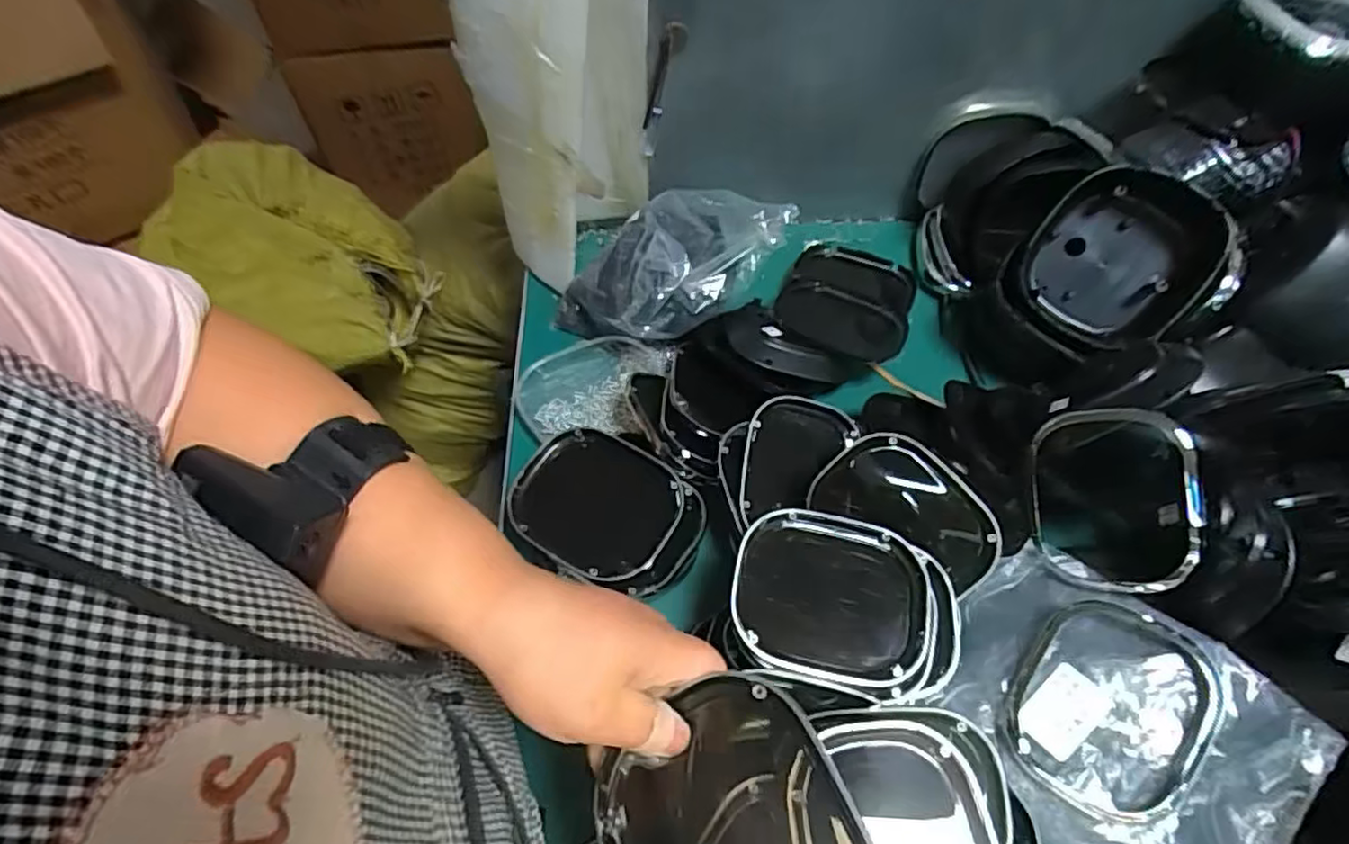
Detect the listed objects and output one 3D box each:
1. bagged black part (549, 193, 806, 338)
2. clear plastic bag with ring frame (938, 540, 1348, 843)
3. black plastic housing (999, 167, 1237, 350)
[{"bbox_3d":[-0.010,-0.161,0.692,0.217,0.128,0.136,-23,60,-14],"label":"bagged black part"},{"bbox_3d":[0.306,0.214,0.479,0.183,0.023,0.224,-46,51,-5],"label":"clear plastic bag with ring frame"},{"bbox_3d":[0.413,-0.145,0.621,0.159,0.164,0.075,36,23,12],"label":"black plastic housing"}]

